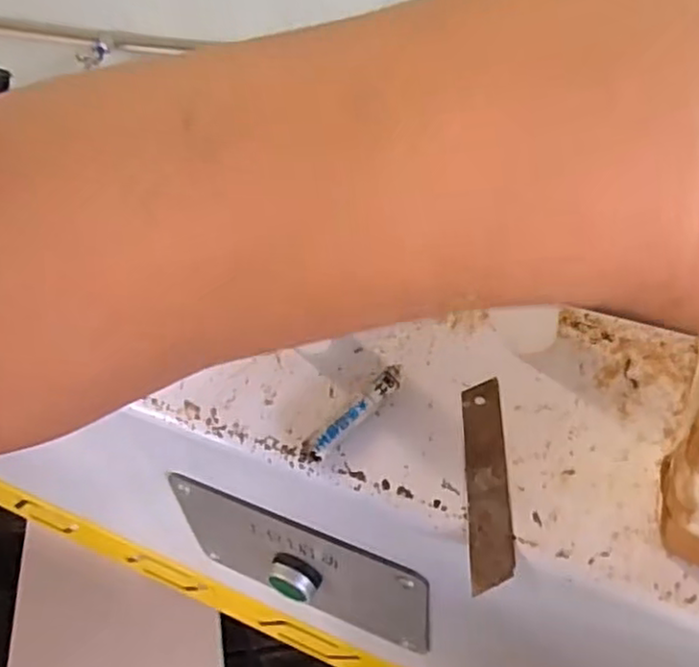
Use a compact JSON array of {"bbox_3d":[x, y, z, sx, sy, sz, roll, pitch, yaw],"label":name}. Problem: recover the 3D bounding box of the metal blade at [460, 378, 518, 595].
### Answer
[{"bbox_3d":[0.058,0.059,0.288,0.018,0.004,0.098,0,47,6],"label":"metal blade"}]

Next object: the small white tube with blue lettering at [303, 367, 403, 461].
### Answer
[{"bbox_3d":[0.003,0.035,0.305,0.059,0.008,0.008,-37,54,-26],"label":"small white tube with blue lettering"}]

